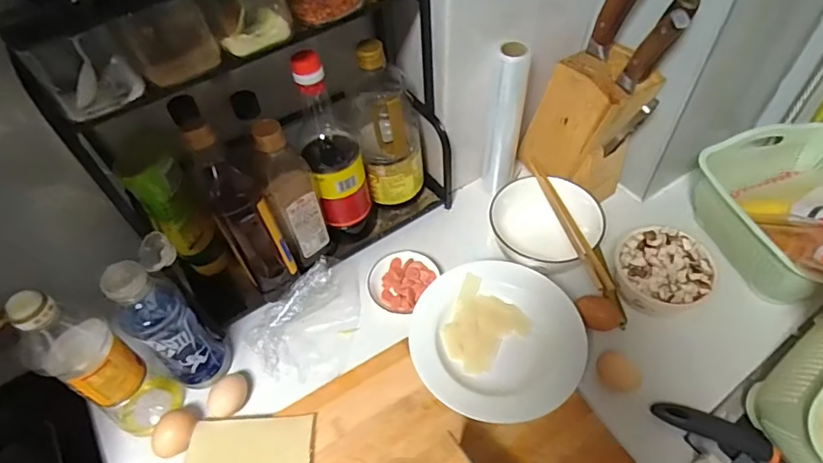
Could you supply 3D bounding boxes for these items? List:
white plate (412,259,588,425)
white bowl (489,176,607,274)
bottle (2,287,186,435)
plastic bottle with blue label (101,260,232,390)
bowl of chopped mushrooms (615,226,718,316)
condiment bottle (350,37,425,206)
[{"bbox_3d":[0.104,0.131,0.610,0.203,0.042,0.185,-2,52,2],"label":"white plate"},{"bbox_3d":[0.185,-0.005,0.690,0.147,0.065,0.133,15,55,15],"label":"white bowl"},{"bbox_3d":[-0.330,0.142,0.521,0.065,0.254,0.066,22,57,19],"label":"bottle"},{"bbox_3d":[-0.274,0.106,0.559,0.059,0.211,0.061,31,60,25],"label":"plastic bottle with blue label"},{"bbox_3d":[0.321,0.054,0.643,0.113,0.065,0.112,-2,52,2],"label":"bowl of chopped mushrooms"},{"bbox_3d":[-0.033,-0.145,0.680,0.093,0.220,0.080,-7,52,-1],"label":"condiment bottle"}]

